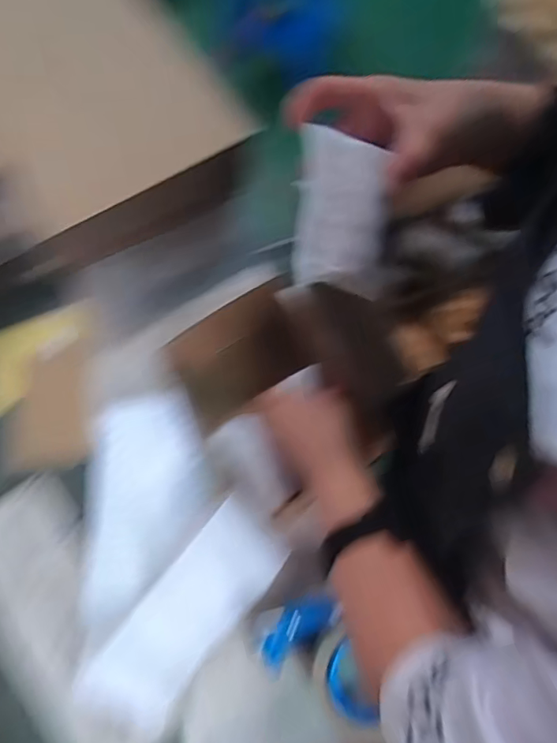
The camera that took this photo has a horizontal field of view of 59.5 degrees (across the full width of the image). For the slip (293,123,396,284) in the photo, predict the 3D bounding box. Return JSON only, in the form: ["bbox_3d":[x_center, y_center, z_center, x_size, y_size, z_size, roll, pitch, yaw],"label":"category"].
[{"bbox_3d":[0.043,-0.111,0.327,0.058,0.012,0.100,4,86,5],"label":"slip"}]

